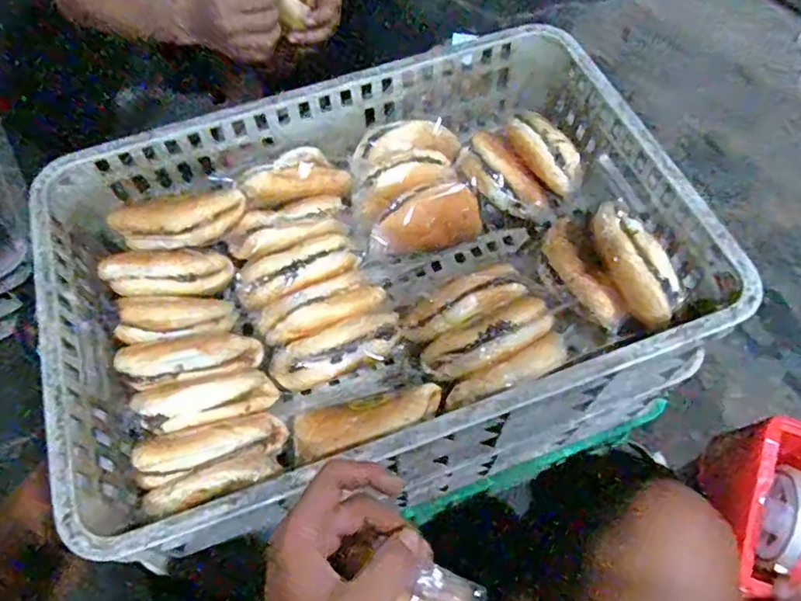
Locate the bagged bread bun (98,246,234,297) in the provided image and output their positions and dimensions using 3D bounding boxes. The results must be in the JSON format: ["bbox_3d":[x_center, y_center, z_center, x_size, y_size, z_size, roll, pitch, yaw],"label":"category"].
[{"bbox_3d":[-0.244,-0.029,0.623,0.133,0.052,0.049,-3,59,-17],"label":"bagged bread bun"}]

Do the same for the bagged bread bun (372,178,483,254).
[{"bbox_3d":[0.027,-0.091,0.673,0.119,0.072,0.049,-16,61,-6],"label":"bagged bread bun"}]

